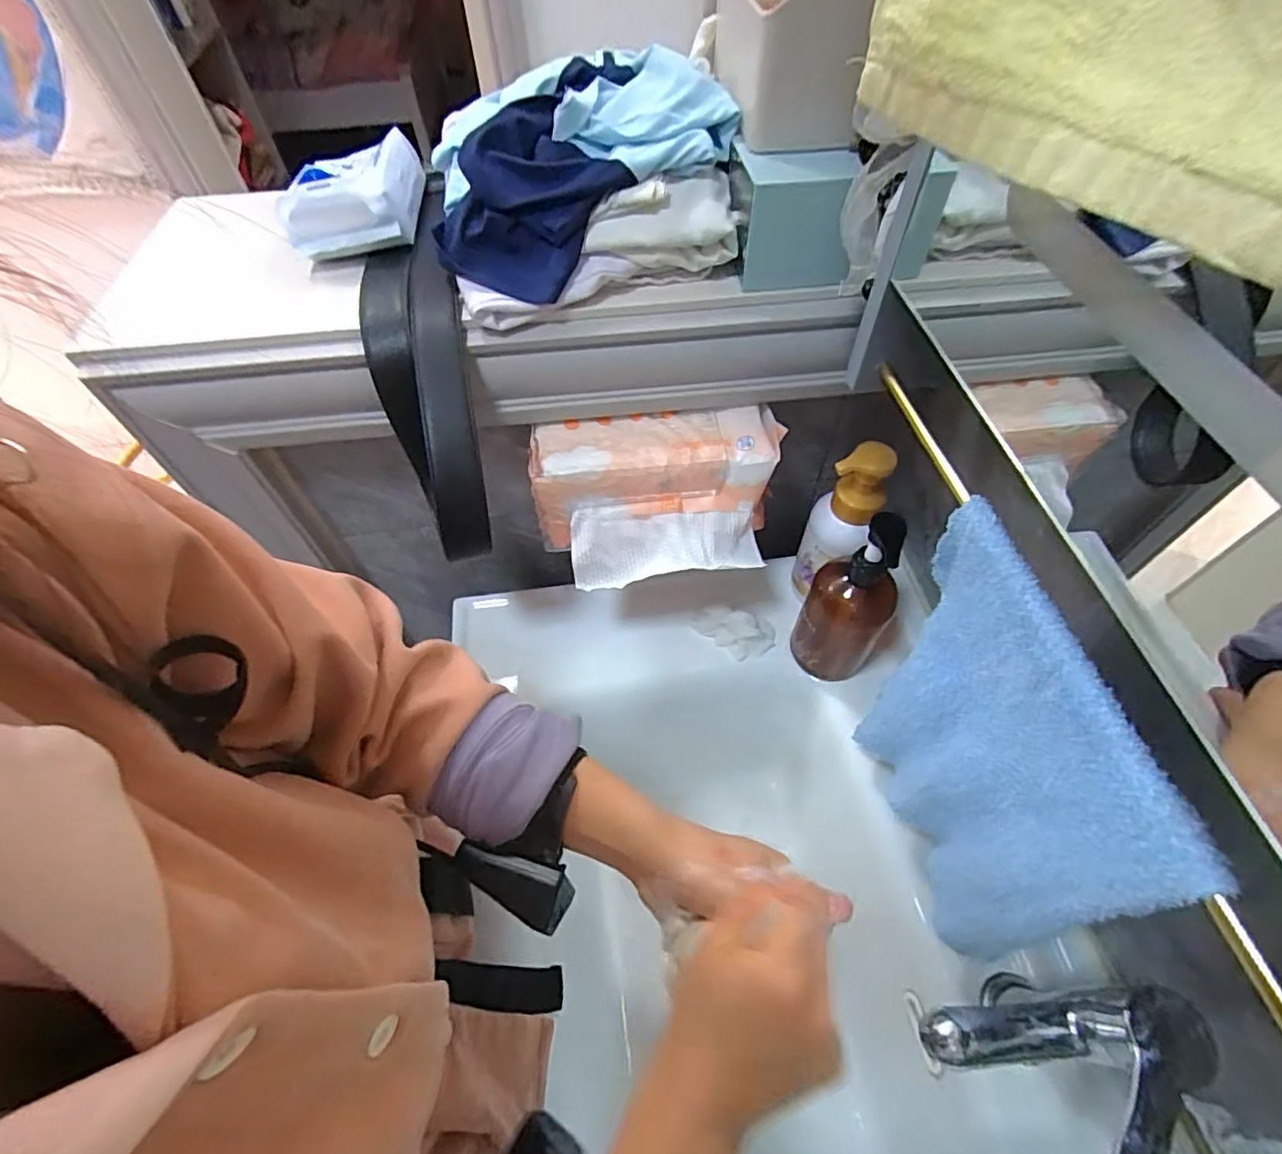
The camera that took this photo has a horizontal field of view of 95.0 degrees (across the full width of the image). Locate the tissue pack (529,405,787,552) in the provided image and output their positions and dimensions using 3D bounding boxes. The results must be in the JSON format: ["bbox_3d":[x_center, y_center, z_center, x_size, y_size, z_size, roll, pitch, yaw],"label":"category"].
[{"bbox_3d":[0.013,-0.091,0.537,0.214,0.096,0.064,-6,55,-4],"label":"tissue pack"}]

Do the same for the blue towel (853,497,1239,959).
[{"bbox_3d":[0.213,0.110,0.382,0.029,0.228,0.207,-8,55,-5],"label":"blue towel"}]

